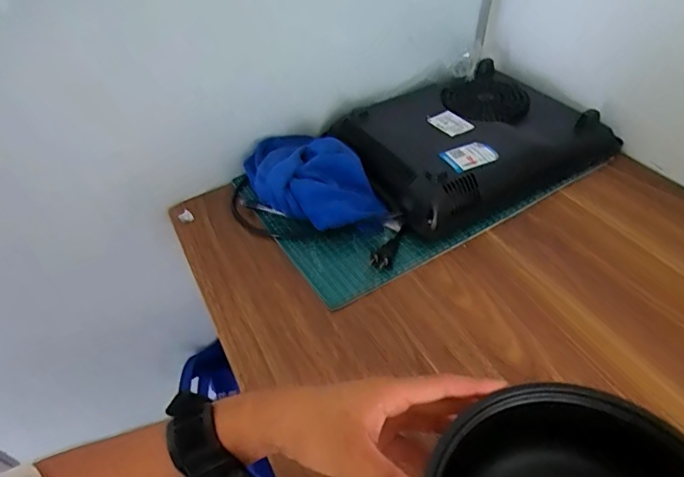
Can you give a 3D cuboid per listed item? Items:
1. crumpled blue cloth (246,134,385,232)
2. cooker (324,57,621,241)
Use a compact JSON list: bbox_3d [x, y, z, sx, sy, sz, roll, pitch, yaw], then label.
[{"bbox_3d":[-0.047,-0.076,0.633,0.110,0.083,0.202,-34,50,-26],"label":"crumpled blue cloth"},{"bbox_3d":[0.172,-0.142,0.695,0.326,0.063,0.268,-27,47,-21],"label":"cooker"}]

